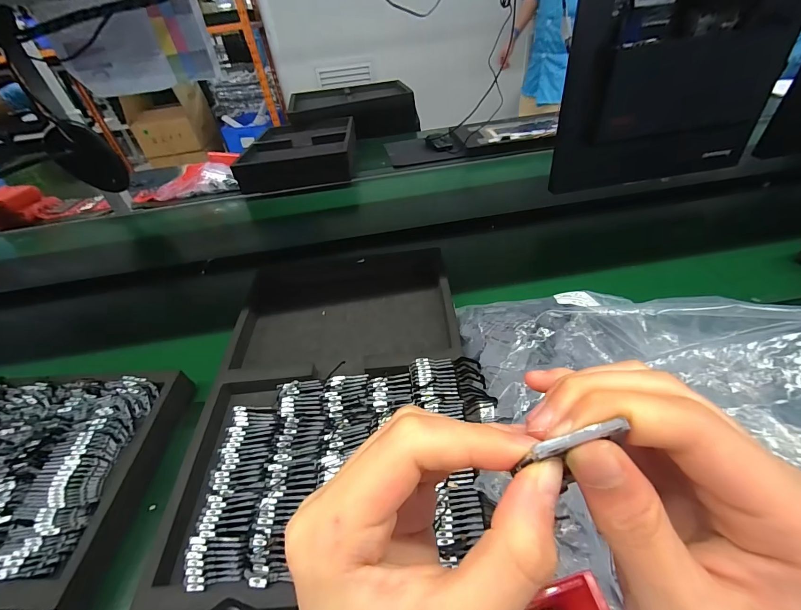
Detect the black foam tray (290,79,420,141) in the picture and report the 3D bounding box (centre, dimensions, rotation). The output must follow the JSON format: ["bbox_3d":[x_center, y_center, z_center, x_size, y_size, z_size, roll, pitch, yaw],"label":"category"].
[{"bbox_3d":[-0.174,-0.720,1.307,0.453,0.134,0.254,-13,41,-6],"label":"black foam tray"}]

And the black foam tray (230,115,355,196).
[{"bbox_3d":[-0.292,-0.473,1.066,0.300,0.080,0.431,-7,41,1],"label":"black foam tray"}]

